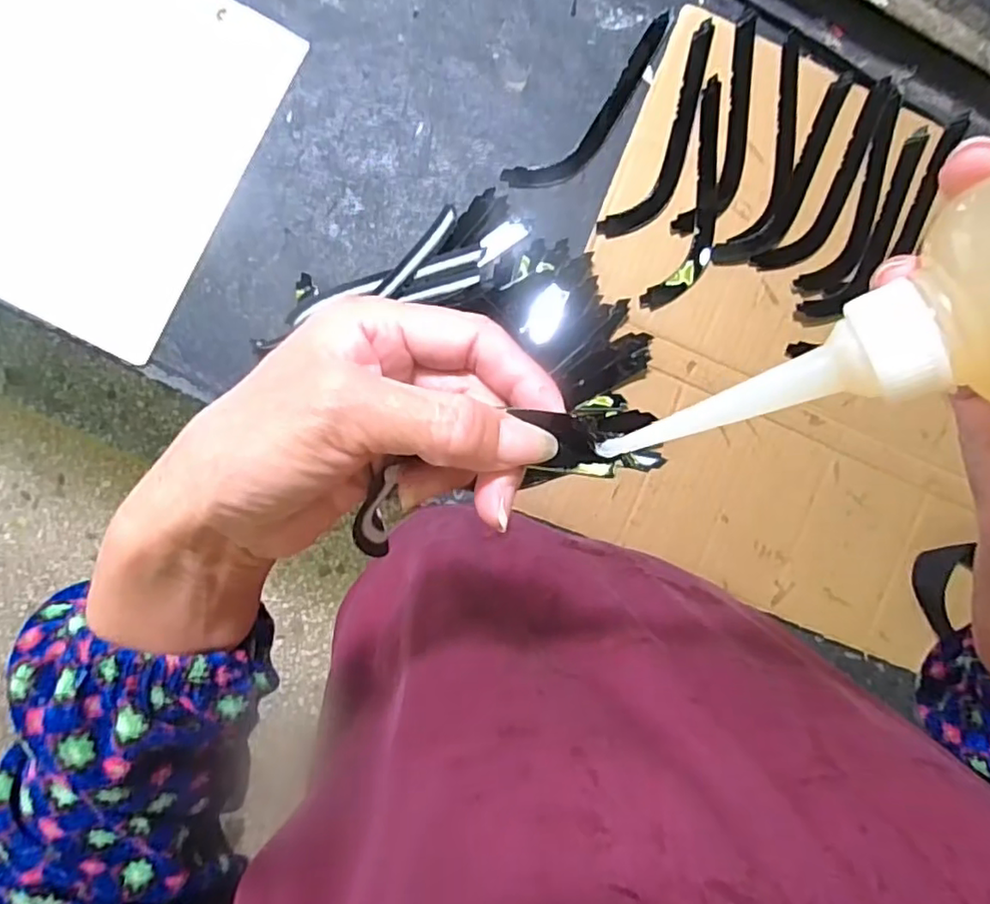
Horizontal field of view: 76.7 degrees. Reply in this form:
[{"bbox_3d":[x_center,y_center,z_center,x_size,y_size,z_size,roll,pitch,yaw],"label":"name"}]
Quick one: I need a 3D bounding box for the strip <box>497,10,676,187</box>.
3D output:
[{"bbox_3d":[0.095,-0.308,0.566,0.044,0.005,0.213,44,87,-5],"label":"strip"}]

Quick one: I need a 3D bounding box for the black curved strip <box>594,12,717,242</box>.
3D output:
[{"bbox_3d":[0.160,-0.285,0.564,0.046,0.007,0.217,27,88,-5],"label":"black curved strip"}]

